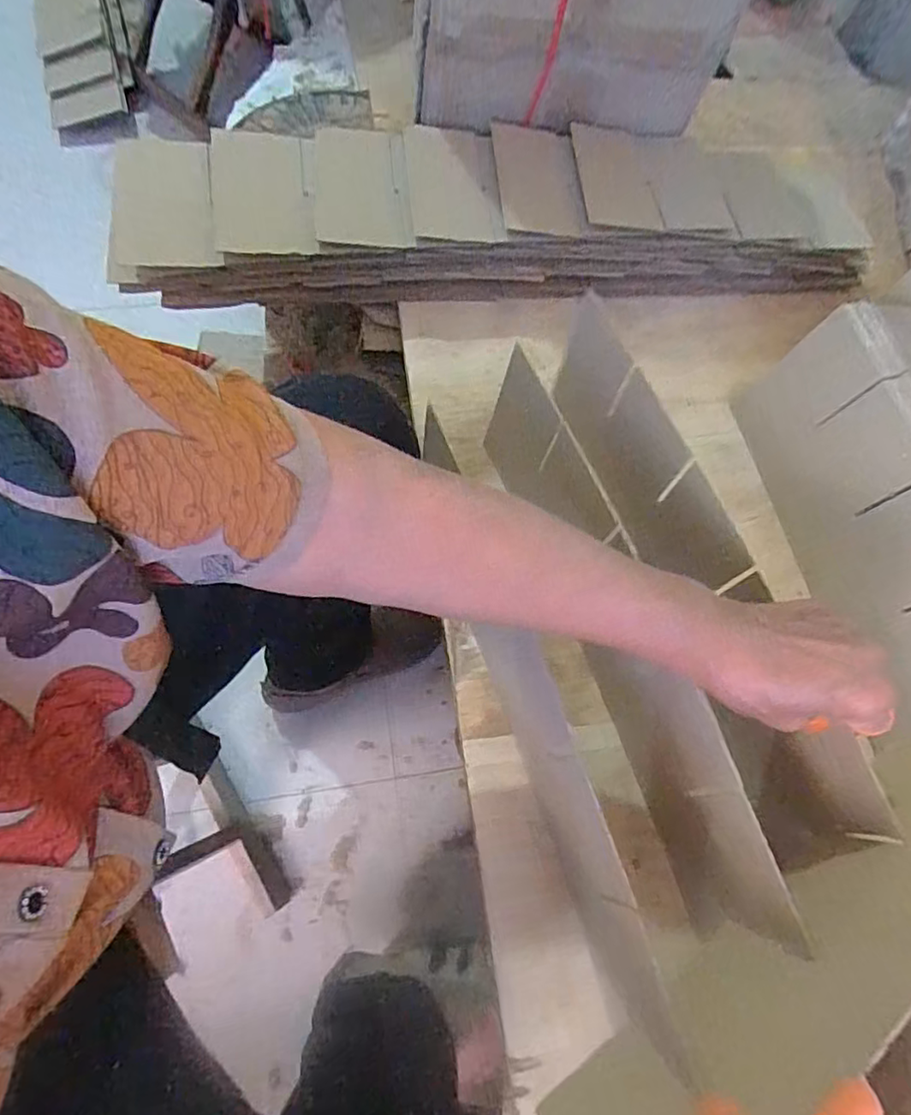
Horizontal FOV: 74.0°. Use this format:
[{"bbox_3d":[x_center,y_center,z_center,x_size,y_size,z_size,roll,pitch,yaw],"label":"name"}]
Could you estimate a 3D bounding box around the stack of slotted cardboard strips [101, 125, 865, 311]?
[{"bbox_3d":[0.063,-0.336,0.607,0.704,0.111,0.168,-8,69,-6],"label":"stack of slotted cardboard strips"}]

